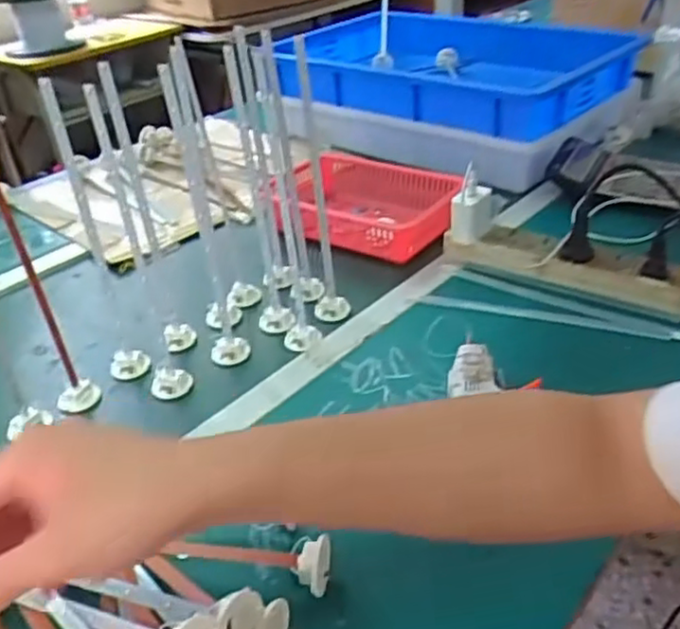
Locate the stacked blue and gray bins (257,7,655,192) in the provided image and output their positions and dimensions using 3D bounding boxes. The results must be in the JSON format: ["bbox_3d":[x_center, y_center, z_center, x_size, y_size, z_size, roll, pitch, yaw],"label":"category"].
[{"bbox_3d":[0.167,-0.374,1.153,0.536,0.141,0.404,23,43,37],"label":"stacked blue and gray bins"}]

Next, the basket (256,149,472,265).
[{"bbox_3d":[0.027,-0.139,0.909,0.252,0.061,0.163,19,41,33],"label":"basket"}]

